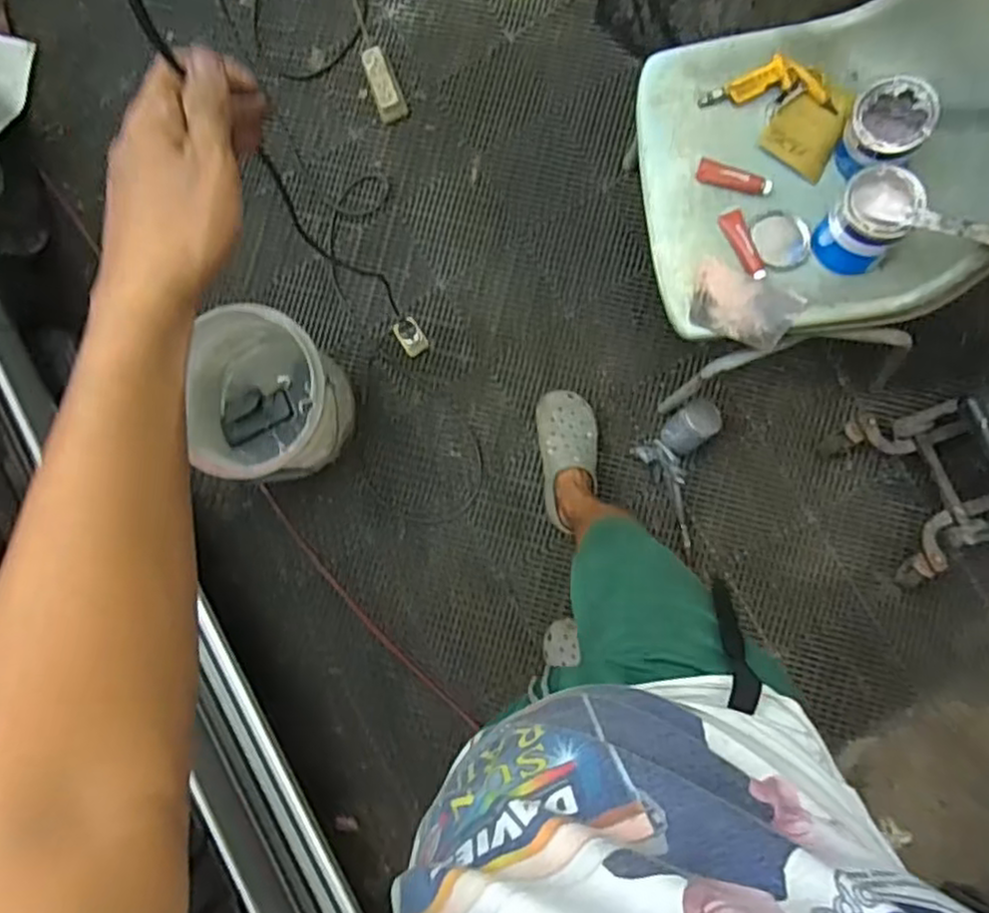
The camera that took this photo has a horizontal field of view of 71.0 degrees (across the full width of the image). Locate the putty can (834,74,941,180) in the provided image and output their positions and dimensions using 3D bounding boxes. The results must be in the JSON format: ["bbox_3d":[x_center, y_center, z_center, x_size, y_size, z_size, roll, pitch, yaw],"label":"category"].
[{"bbox_3d":[0.547,-0.458,0.989,0.114,0.108,0.118,38,91,7],"label":"putty can"}]

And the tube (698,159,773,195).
[{"bbox_3d":[0.361,-0.419,1.043,0.111,0.014,0.033,14,88,7],"label":"tube"}]

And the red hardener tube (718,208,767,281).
[{"bbox_3d":[0.376,-0.317,1.039,0.035,0.015,0.112,-25,84,4],"label":"red hardener tube"}]

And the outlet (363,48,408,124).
[{"bbox_3d":[-0.248,-0.828,1.541,0.058,0.046,0.168,-22,86,4],"label":"outlet"}]

